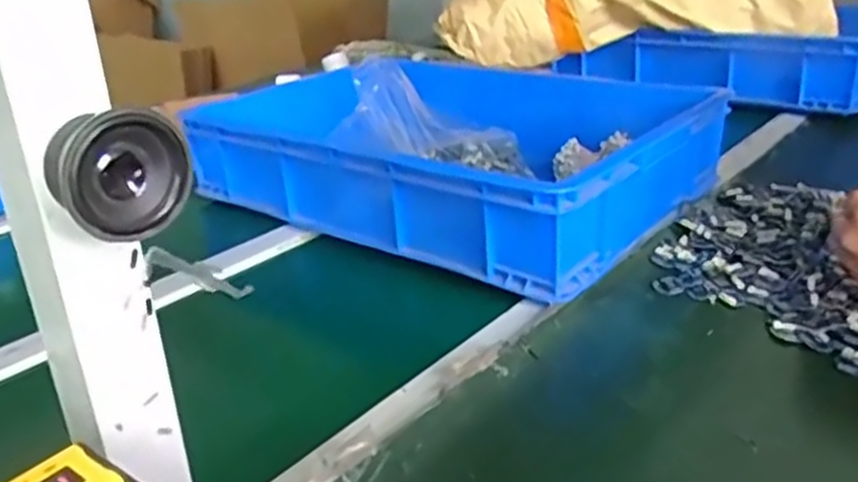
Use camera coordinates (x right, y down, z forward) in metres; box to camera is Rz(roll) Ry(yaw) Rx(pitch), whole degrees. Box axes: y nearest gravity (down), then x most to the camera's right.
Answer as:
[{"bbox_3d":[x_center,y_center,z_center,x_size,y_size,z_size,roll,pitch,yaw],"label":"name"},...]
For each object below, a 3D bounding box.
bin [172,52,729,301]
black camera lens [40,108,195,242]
[{"bbox_3d":[0.015,-0.125,0.957,0.602,0.123,0.382,17,31,37],"label":"bin"},{"bbox_3d":[-0.129,-0.030,0.308,0.054,0.049,0.030,-22,30,-36],"label":"black camera lens"}]

